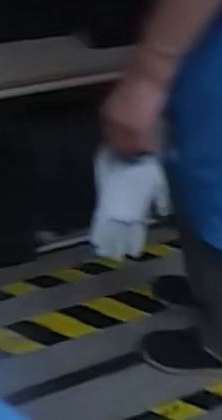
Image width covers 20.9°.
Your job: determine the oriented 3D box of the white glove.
[{"bbox_3d":[0.029,-0.001,0.920,0.112,0.169,0.060,4,41,2],"label":"white glove"}]

